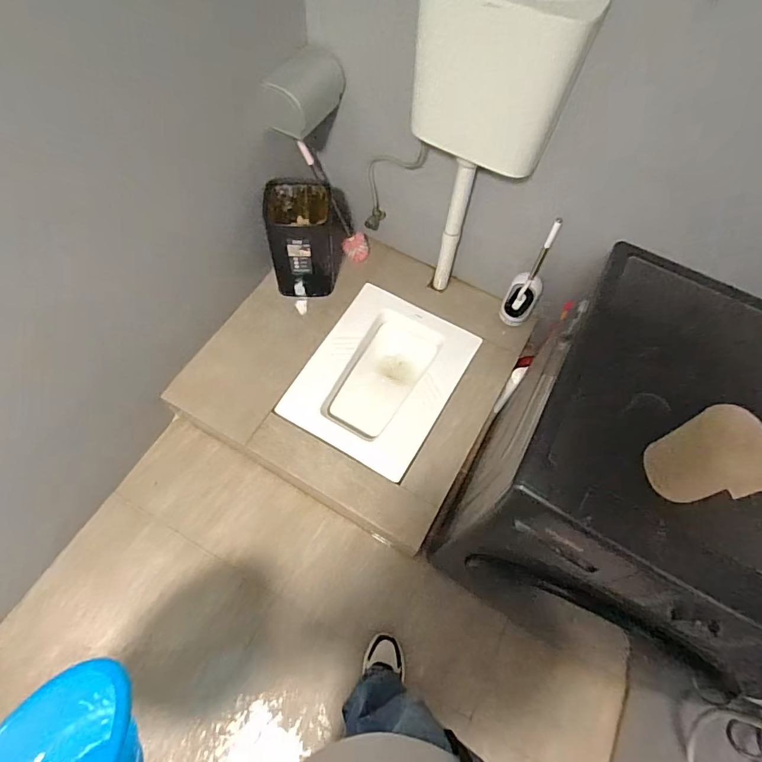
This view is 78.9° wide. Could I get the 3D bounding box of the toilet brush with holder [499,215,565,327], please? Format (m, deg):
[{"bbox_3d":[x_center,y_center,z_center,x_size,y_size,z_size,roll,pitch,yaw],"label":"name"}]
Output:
[{"bbox_3d":[0.468,-0.320,1.435,0.100,0.415,0.089,27,65,10],"label":"toilet brush with holder"}]

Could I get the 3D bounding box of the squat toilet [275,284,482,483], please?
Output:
[{"bbox_3d":[-0.001,0.011,1.604,0.464,0.253,0.599,29,65,11],"label":"squat toilet"}]

